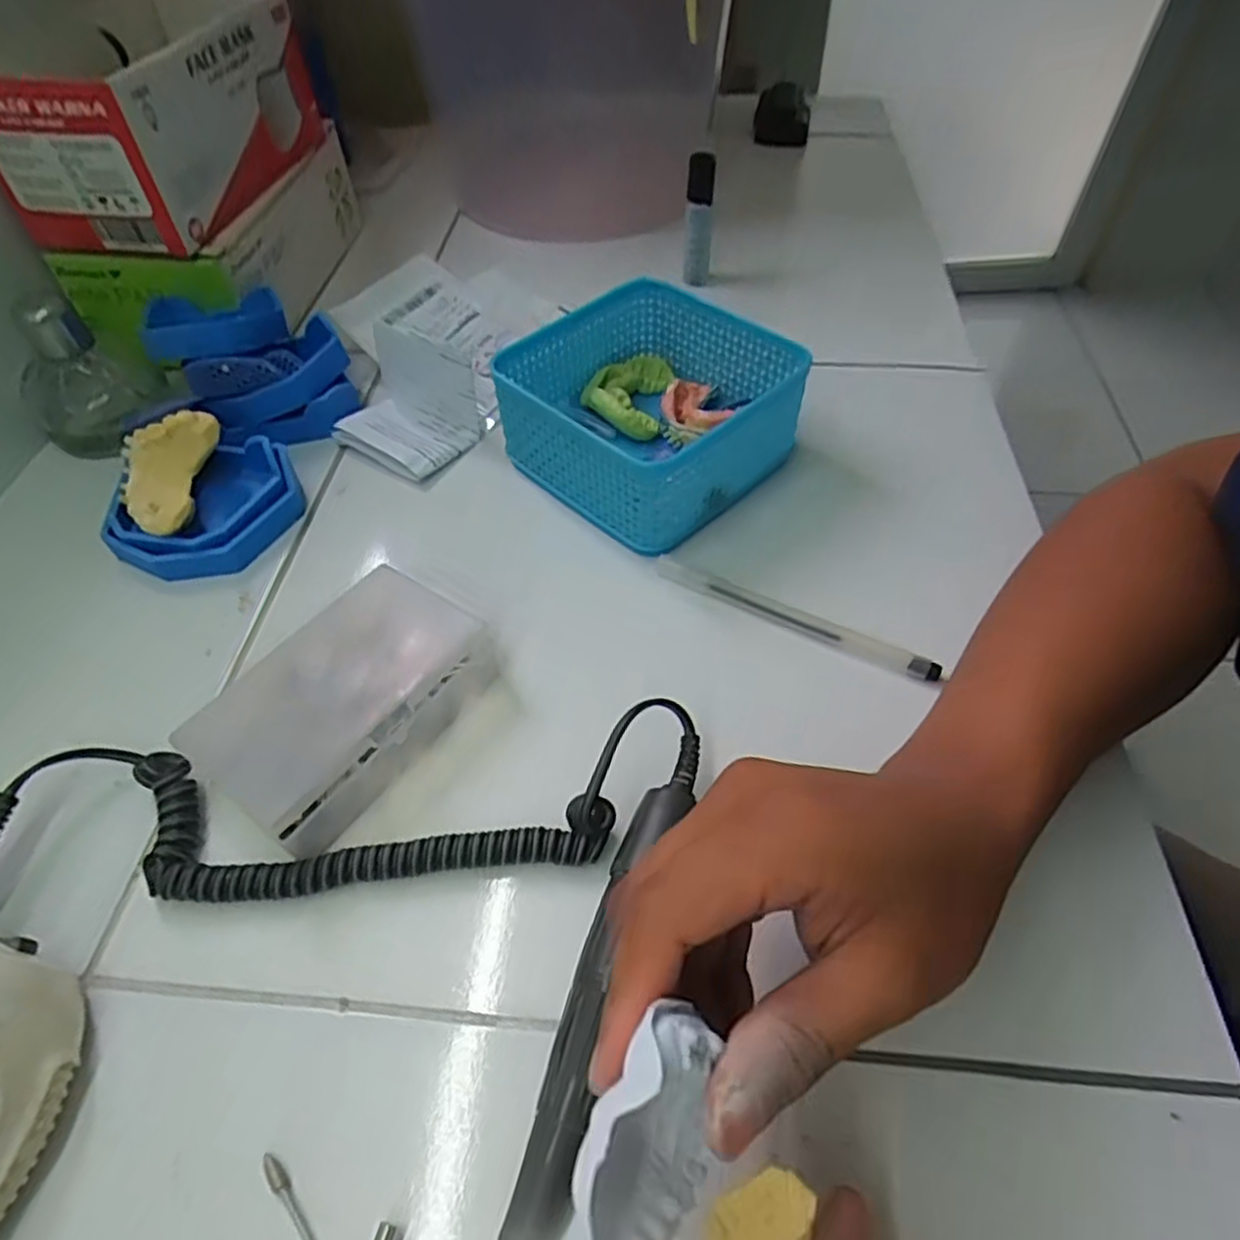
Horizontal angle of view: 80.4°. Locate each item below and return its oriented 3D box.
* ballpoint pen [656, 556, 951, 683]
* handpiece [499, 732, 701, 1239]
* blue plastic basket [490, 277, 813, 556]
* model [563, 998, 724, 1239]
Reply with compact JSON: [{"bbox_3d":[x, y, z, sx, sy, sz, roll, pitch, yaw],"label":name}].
[{"bbox_3d":[0.082,-0.002,0.352,0.139,0.011,0.009,22,56,18],"label":"ballpoint pen"},{"bbox_3d":[-0.005,0.121,0.248,0.020,0.025,0.182,14,54,13],"label":"handpiece"},{"bbox_3d":[0.016,-0.118,0.410,0.129,0.062,0.130,-38,60,-24],"label":"blue plastic basket"},{"bbox_3d":[0.007,0.128,0.175,0.027,0.055,0.059,26,57,20],"label":"model"}]

